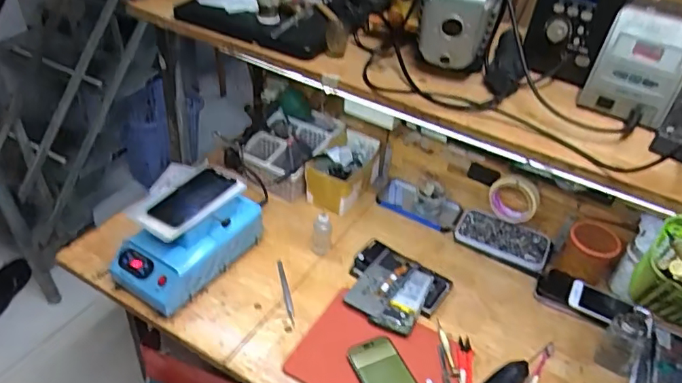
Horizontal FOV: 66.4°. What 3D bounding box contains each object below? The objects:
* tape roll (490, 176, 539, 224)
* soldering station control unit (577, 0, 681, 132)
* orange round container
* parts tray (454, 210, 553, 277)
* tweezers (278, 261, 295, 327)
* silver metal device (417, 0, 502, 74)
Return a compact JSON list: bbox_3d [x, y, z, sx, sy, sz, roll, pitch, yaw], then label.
[{"bbox_3d":[0.344,0.017,1.037,0.091,0.114,0.022,23,41,20],"label":"tape roll"},{"bbox_3d":[0.388,-0.166,0.664,0.101,0.127,0.116,31,45,28],"label":"soldering station control unit"},{"bbox_3d":[0.469,0.114,0.980,0.085,0.100,0.082,4,38,-3],"label":"orange round container"},{"bbox_3d":[0.326,0.097,1.057,0.184,0.026,0.091,20,62,20],"label":"parts tray"},{"bbox_3d":[-0.100,0.179,0.952,0.013,0.013,0.153,-6,40,-14],"label":"tweezers"},{"bbox_3d":[0.158,-0.241,0.691,0.098,0.163,0.096,14,39,11],"label":"silver metal device"}]

